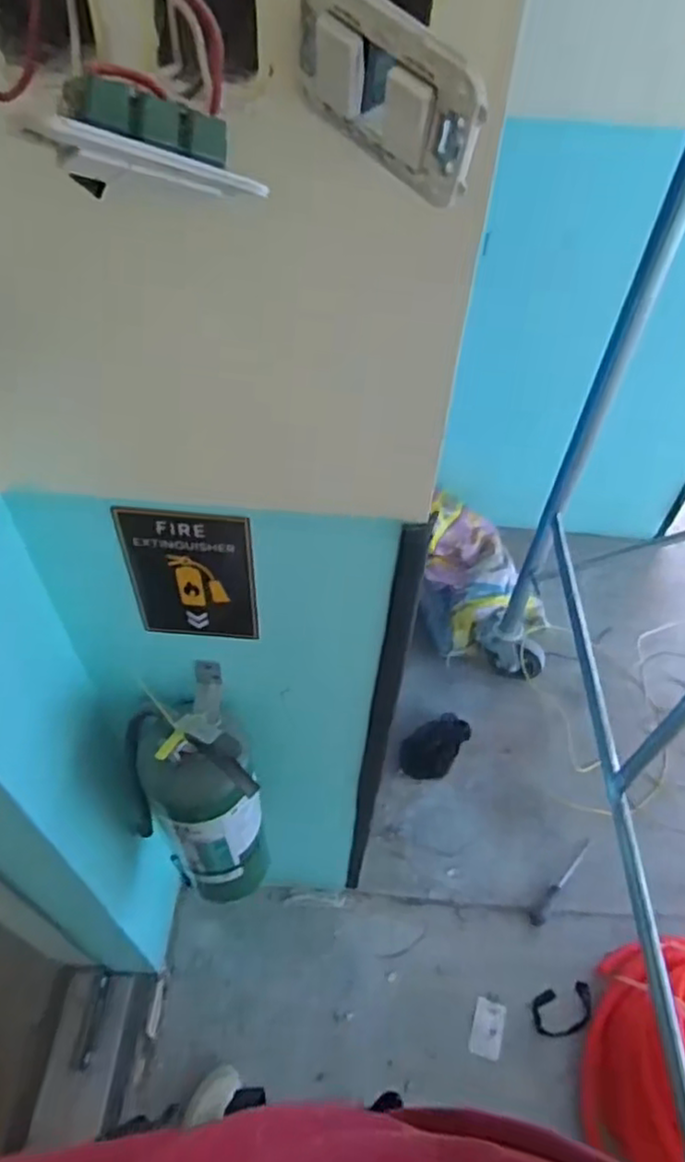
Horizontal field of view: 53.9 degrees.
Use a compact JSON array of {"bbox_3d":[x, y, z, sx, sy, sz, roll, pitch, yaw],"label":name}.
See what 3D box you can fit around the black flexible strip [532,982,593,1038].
[{"bbox_3d":[0.428,0.832,1.303,0.125,0.024,0.078,-9,52,-11],"label":"black flexible strip"}]

